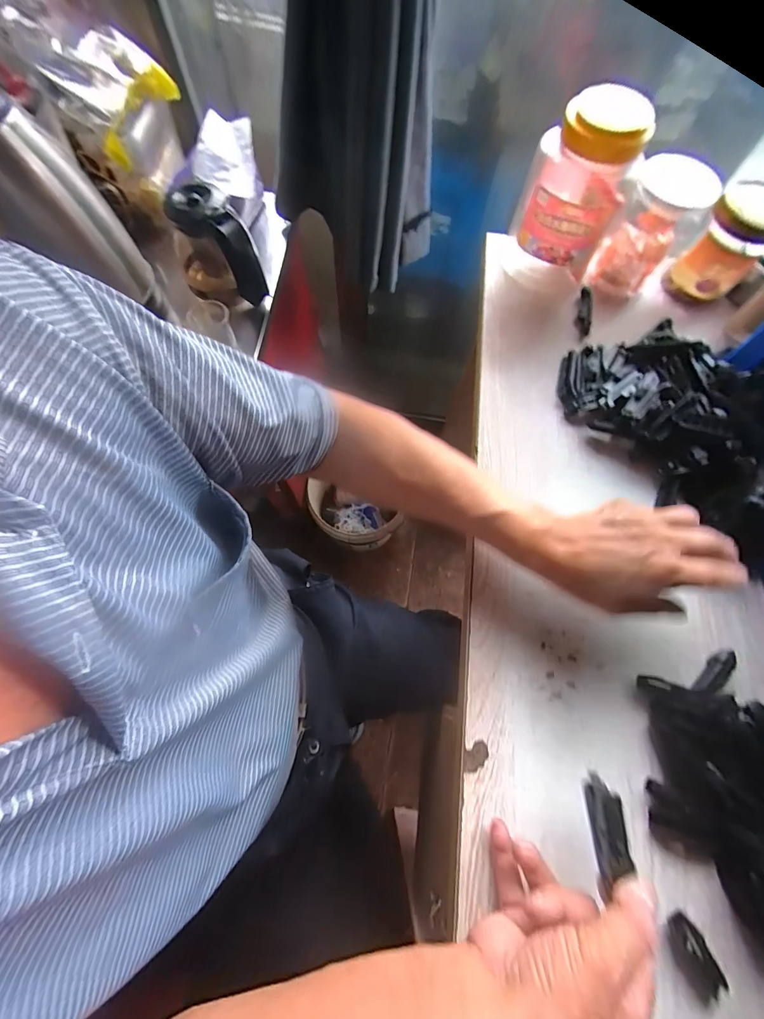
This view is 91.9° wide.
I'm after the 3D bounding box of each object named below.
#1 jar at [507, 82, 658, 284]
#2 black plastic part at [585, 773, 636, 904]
[{"bbox_3d":[0.209,-0.350,0.402,0.103,0.131,0.078,21,71,6],"label":"jar"},{"bbox_3d":[0.159,0.224,0.258,0.014,0.022,0.061,9,53,2],"label":"black plastic part"}]

